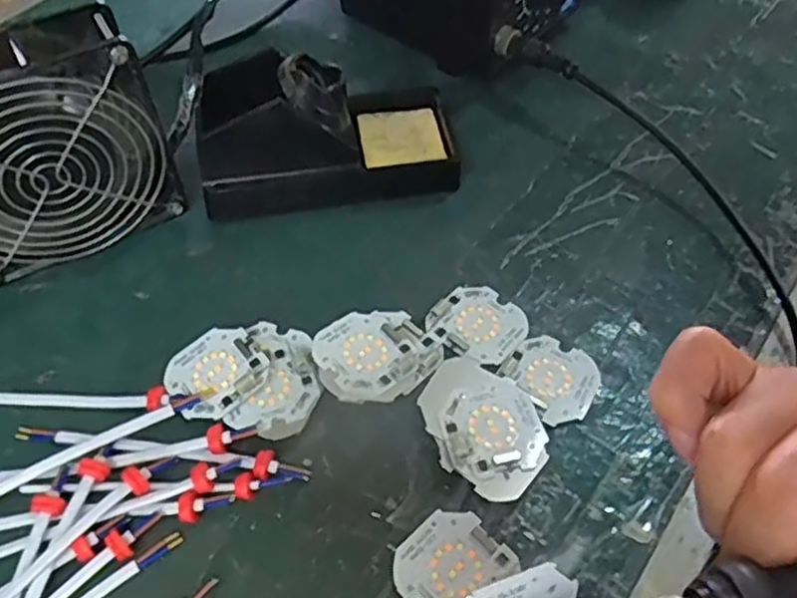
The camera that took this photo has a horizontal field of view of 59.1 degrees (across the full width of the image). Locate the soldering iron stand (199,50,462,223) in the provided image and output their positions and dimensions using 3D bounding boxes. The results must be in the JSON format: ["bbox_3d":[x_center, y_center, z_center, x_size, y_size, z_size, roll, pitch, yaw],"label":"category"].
[{"bbox_3d":[-0.042,-0.101,0.412,0.152,0.071,0.076,-13,56,-9],"label":"soldering iron stand"}]

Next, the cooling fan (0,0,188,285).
[{"bbox_3d":[-0.183,-0.074,0.363,0.120,0.118,0.046,-25,59,-17],"label":"cooling fan"}]

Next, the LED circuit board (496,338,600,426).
[{"bbox_3d":[0.080,0.039,0.357,0.043,0.004,0.046,-31,60,-25],"label":"LED circuit board"}]

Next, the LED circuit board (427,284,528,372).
[{"bbox_3d":[0.044,0.012,0.376,0.047,0.004,0.043,33,57,20],"label":"LED circuit board"}]

